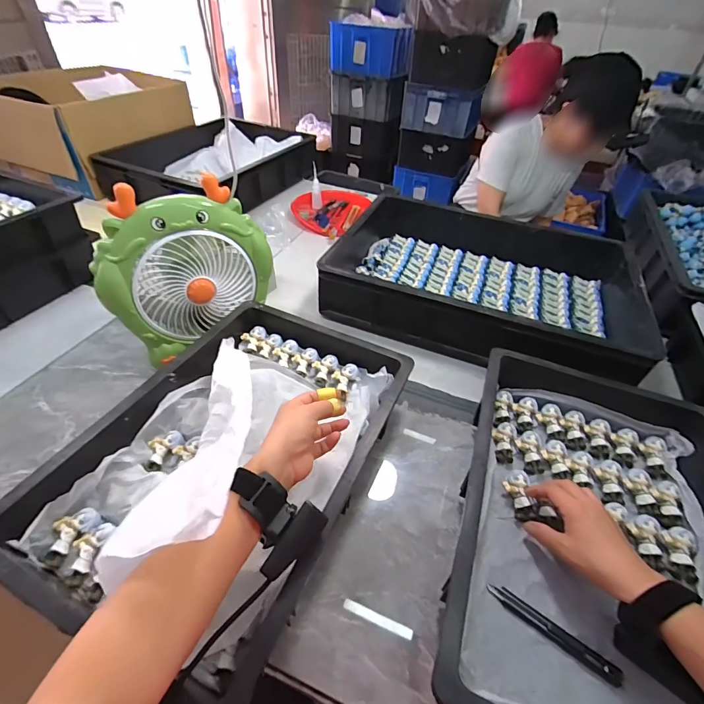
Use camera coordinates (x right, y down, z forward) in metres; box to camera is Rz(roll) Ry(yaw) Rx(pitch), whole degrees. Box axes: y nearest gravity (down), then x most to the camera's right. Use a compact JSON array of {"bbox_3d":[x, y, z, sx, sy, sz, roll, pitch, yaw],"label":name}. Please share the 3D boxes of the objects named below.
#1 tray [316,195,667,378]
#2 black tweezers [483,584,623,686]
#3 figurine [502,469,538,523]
[{"bbox_3d":[0.267,-0.154,0.788,0.589,0.131,0.406,22,47,18],"label":"tray"},{"bbox_3d":[0.207,0.290,0.381,0.129,0.016,0.018,30,50,24],"label":"black tweezers"},{"bbox_3d":[0.214,0.184,0.475,0.032,0.026,0.066,3,50,-1],"label":"figurine"}]

